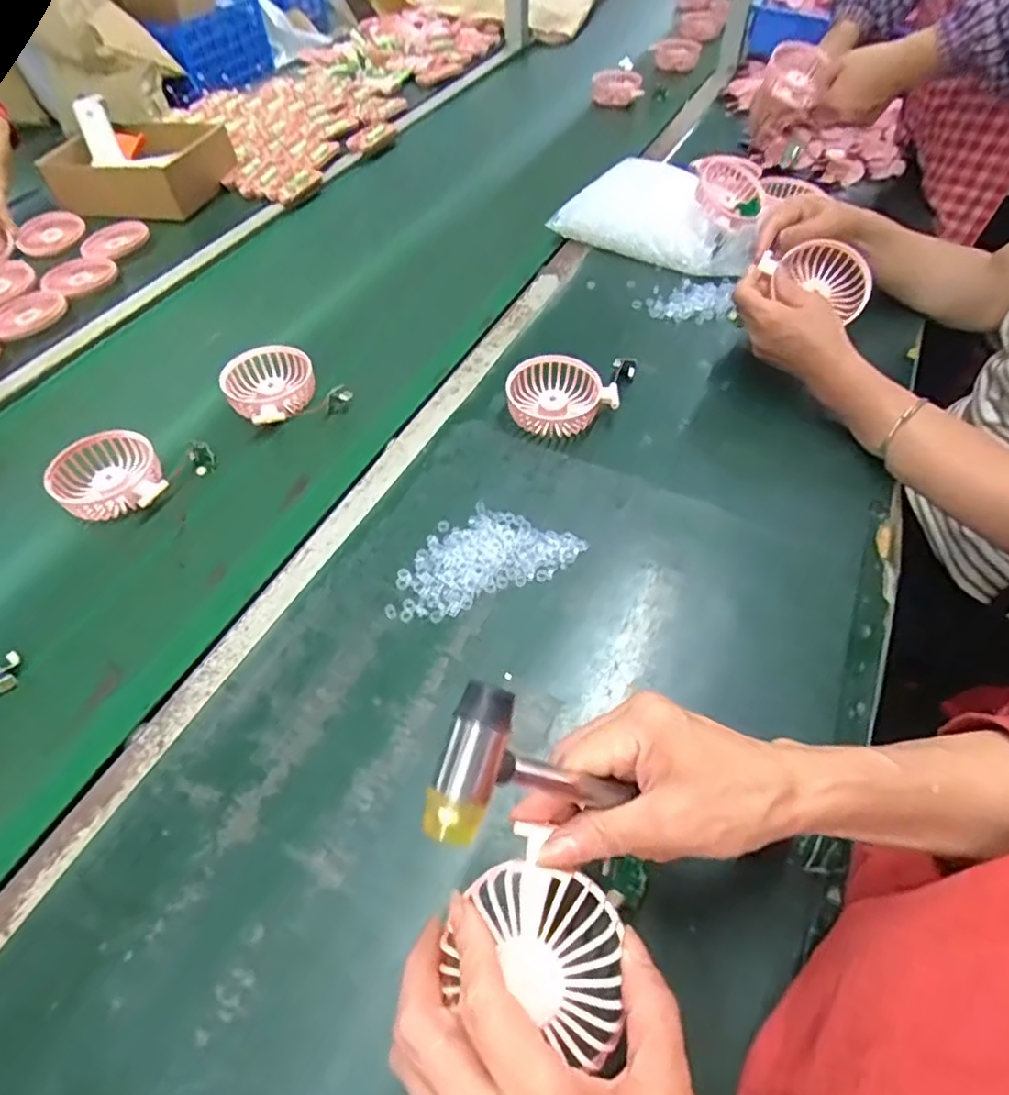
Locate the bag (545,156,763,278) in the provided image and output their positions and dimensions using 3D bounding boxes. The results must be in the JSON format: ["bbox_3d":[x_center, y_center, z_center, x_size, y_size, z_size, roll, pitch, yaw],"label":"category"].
[{"bbox_3d":[0.204,-0.422,0.818,0.248,0.071,0.139,27,57,20],"label":"bag"}]

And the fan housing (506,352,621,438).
[{"bbox_3d":[0.054,-0.148,0.620,0.102,0.034,0.080,-3,52,-2],"label":"fan housing"}]

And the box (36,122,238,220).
[{"bbox_3d":[-0.523,-0.552,0.923,0.217,0.059,0.189,7,52,7],"label":"box"}]

